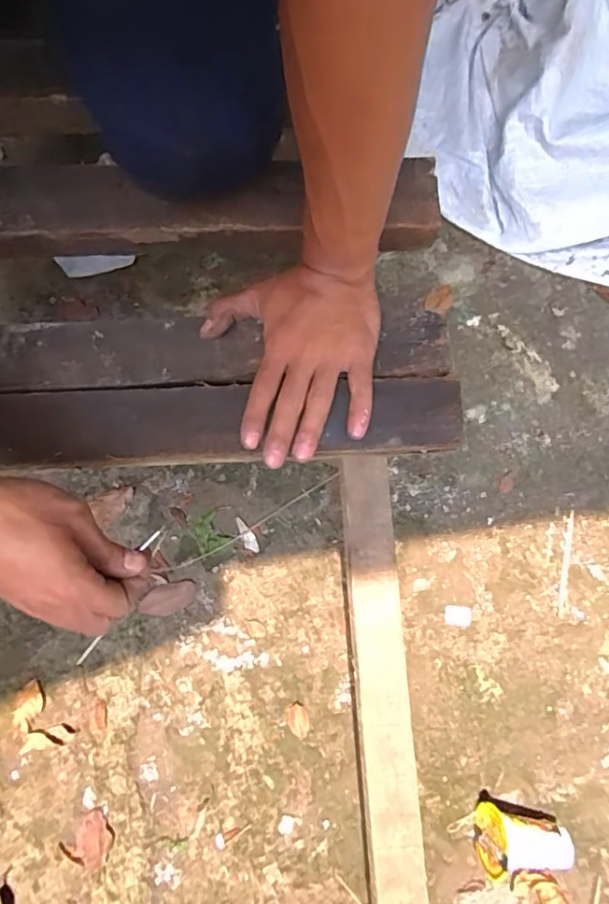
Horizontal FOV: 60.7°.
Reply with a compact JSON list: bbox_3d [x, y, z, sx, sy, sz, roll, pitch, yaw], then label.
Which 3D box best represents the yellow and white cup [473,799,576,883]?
[{"bbox_3d":[0.257,0.467,0.609,0.123,0.064,0.081,17,78,3],"label":"yellow and white cup"}]

